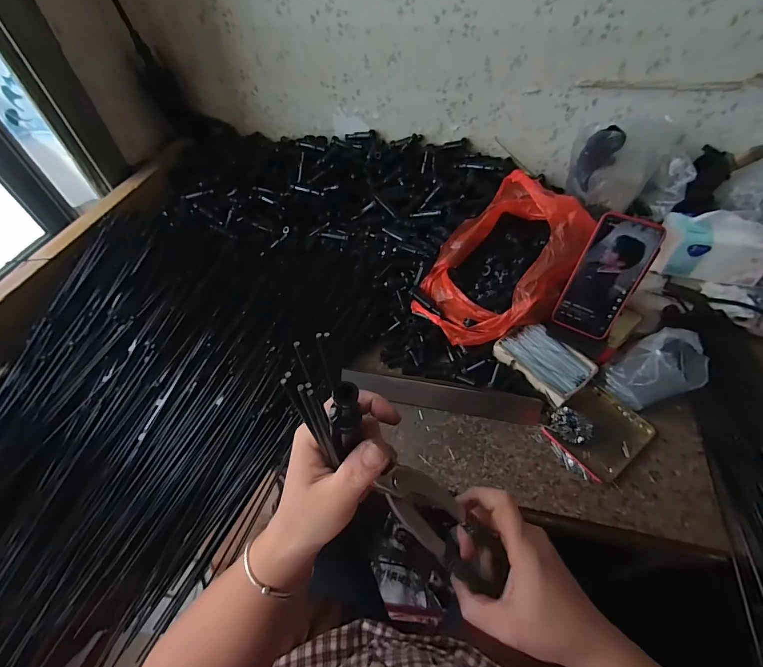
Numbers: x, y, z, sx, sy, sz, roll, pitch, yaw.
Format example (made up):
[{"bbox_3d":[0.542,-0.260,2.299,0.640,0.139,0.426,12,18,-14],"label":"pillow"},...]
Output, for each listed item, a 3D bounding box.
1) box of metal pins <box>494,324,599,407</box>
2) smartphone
[{"bbox_3d":[0.239,0.040,0.544,0.085,0.030,0.123,-32,58,-21],"label":"box of metal pins"},{"bbox_3d":[0.307,-0.075,0.500,0.079,0.163,0.013,29,28,26],"label":"smartphone"}]

